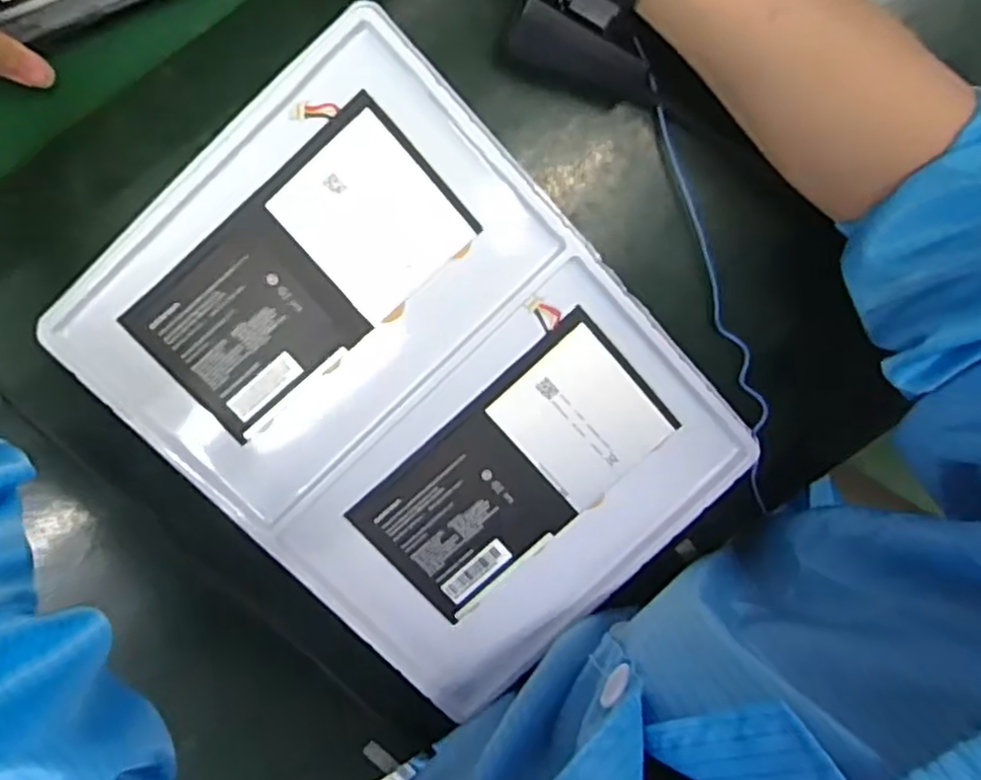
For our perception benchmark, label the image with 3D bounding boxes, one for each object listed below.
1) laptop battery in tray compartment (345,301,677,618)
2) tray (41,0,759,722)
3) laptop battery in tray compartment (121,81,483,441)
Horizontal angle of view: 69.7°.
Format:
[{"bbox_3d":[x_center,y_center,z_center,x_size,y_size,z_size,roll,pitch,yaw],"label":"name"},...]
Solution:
[{"bbox_3d":[0.012,0.044,0.394,0.171,0.005,0.096,-44,98,1],"label":"laptop battery in tray compartment"},{"bbox_3d":[-0.036,0.001,0.380,0.231,0.024,0.318,-42,98,1],"label":"tray"},{"bbox_3d":[-0.099,-0.062,0.371,0.170,0.007,0.093,-41,102,3],"label":"laptop battery in tray compartment"}]

